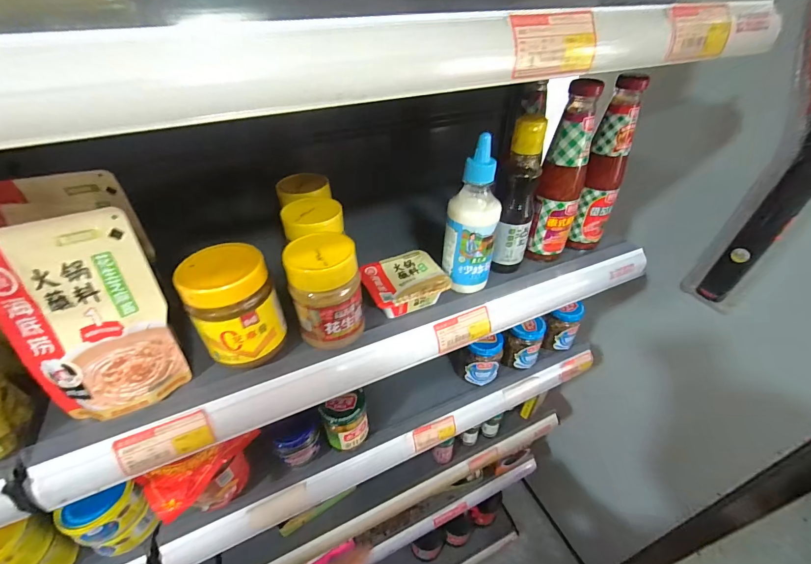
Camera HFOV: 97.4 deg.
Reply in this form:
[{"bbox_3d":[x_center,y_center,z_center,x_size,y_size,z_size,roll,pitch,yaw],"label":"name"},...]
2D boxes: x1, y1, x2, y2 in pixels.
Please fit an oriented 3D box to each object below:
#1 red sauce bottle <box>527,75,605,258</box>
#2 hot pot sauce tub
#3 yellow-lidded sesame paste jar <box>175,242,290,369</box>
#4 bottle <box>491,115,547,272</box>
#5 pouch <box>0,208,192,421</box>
[{"bbox_3d":[0.189,-0.119,0.426,0.047,0.208,0.043,22,46,24],"label":"red sauce bottle"},{"bbox_3d":[-0.001,0.002,0.416,0.090,0.027,0.077,-18,44,-19],"label":"hot pot sauce tub"},{"bbox_3d":[-0.156,0.023,0.332,0.069,0.096,0.066,0,41,0],"label":"yellow-lidded sesame paste jar"},{"bbox_3d":[0.134,-0.093,0.418,0.041,0.186,0.046,12,42,15],"label":"bottle"},{"bbox_3d":[-0.251,0.032,0.287,0.107,0.164,0.028,-18,24,-18],"label":"pouch"}]

